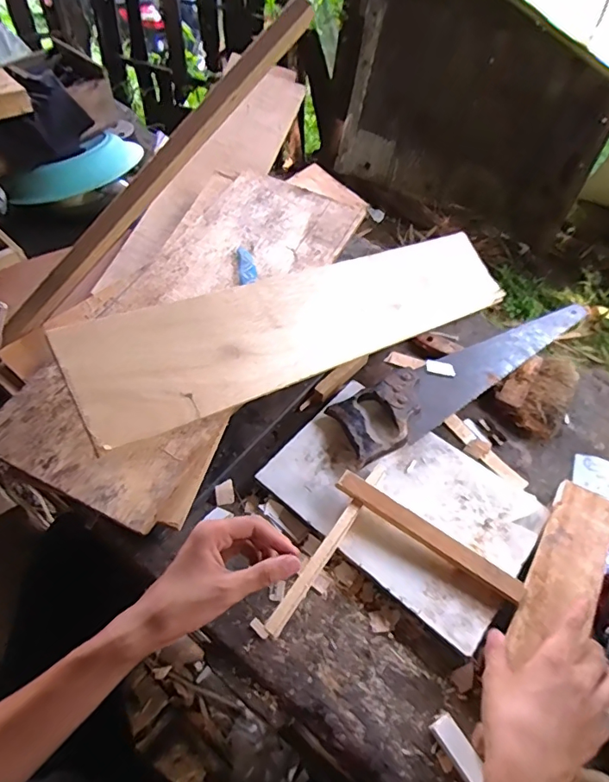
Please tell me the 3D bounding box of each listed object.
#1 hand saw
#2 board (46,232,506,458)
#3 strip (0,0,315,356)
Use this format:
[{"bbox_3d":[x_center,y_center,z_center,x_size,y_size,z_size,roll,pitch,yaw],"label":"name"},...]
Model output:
[{"bbox_3d":[0.222,-0.040,0.653,0.445,0.042,0.094,-31,62,-22],"label":"hand saw"},{"bbox_3d":[0.035,-0.099,0.601,0.618,0.011,0.127,-22,78,-33],"label":"board"},{"bbox_3d":[-0.176,-0.239,0.553,0.498,0.028,0.029,-46,64,5],"label":"strip"}]

